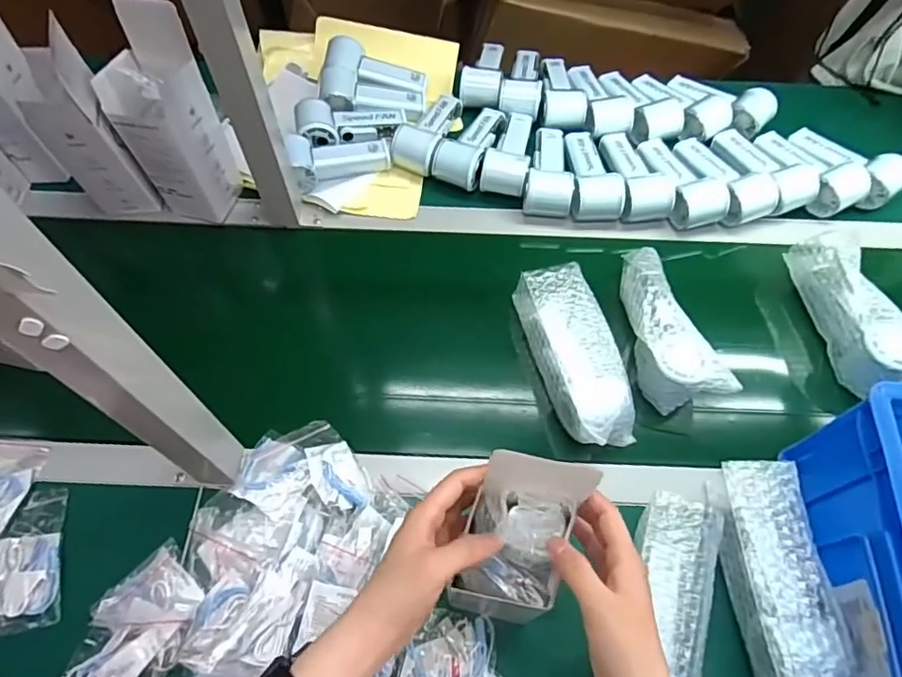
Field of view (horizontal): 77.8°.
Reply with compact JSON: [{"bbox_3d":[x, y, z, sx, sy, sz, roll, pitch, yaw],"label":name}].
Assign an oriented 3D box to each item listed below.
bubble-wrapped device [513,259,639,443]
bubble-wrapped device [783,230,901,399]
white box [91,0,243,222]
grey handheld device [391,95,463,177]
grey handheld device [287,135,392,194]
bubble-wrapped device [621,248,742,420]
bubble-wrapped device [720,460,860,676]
[{"bbox_3d":[0.137,0.018,0.613,0.076,0.057,0.199,-13,62,-6],"label":"bubble-wrapped device"},{"bbox_3d":[0.468,-0.031,0.638,0.066,0.070,0.195,-8,62,-3],"label":"bubble-wrapped device"},{"bbox_3d":[-0.329,-0.254,0.652,0.081,0.236,0.093,21,64,12],"label":"white box"},{"bbox_3d":[-0.034,-0.297,0.790,0.064,0.056,0.154,13,63,8],"label":"grey handheld device"},{"bbox_3d":[-0.146,-0.240,0.753,0.127,0.036,0.061,-14,62,-6],"label":"grey handheld device"},{"bbox_3d":[0.238,-0.016,0.631,0.068,0.075,0.217,-11,62,-5],"label":"bubble-wrapped device"},{"bbox_3d":[0.291,0.215,0.494,0.068,0.054,0.206,-1,62,0],"label":"bubble-wrapped device"}]

